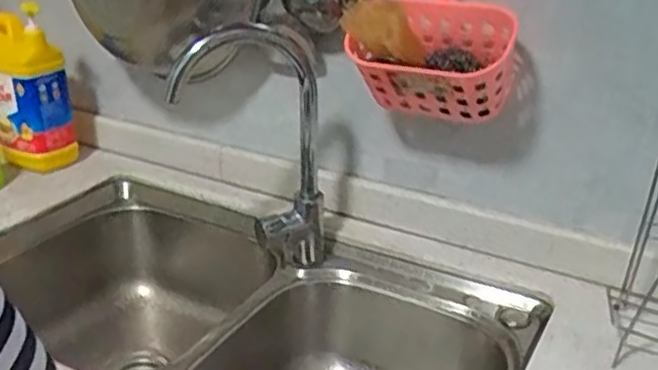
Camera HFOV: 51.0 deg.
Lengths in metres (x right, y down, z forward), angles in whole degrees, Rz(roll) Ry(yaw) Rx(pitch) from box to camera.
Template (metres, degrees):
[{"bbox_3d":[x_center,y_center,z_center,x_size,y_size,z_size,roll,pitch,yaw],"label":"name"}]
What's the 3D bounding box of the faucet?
[{"bbox_3d":[-0.106,-0.037,0.922,0.195,0.334,0.092,-7,26,-16],"label":"faucet"}]

